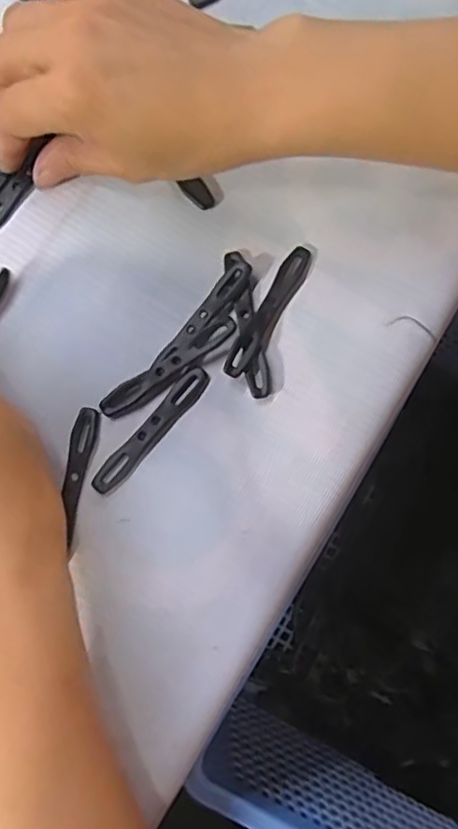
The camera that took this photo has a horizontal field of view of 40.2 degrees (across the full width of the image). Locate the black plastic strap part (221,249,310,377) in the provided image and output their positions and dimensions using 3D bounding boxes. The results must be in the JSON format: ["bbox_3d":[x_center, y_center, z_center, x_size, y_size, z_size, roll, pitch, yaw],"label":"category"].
[{"bbox_3d":[0.018,-0.046,0.281,0.012,0.006,0.068,29,82,6],"label":"black plastic strap part"}]

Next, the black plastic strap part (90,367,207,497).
[{"bbox_3d":[-0.034,0.006,0.272,0.011,0.004,0.069,40,83,7],"label":"black plastic strap part"}]

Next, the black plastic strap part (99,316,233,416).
[{"bbox_3d":[-0.026,-0.020,0.275,0.068,0.007,0.011,-33,81,-5],"label":"black plastic strap part"}]

